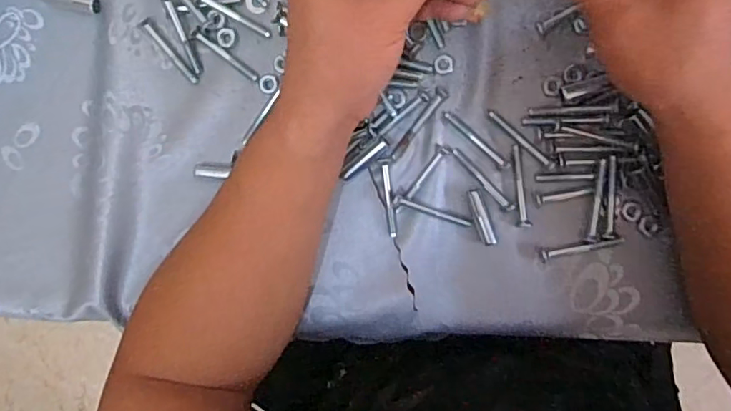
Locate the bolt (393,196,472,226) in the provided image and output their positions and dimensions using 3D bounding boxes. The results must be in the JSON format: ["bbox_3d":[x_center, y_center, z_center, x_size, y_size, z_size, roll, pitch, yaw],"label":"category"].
[{"bbox_3d":[0.046,0.006,0.381,0.055,0.004,0.008,19,98,4],"label":"bolt"}]

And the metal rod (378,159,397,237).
[{"bbox_3d":[0.016,-0.005,0.384,0.008,0.004,0.054,-5,96,7],"label":"metal rod"}]

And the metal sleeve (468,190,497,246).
[{"bbox_3d":[0.080,0.009,0.378,0.009,0.007,0.040,-20,94,8],"label":"metal sleeve"}]

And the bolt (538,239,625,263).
[{"bbox_3d":[0.147,0.030,0.373,0.055,0.006,0.011,-8,96,7],"label":"bolt"}]

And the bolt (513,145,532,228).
[{"bbox_3d":[0.106,-0.013,0.374,0.008,0.006,0.055,-5,96,7],"label":"bolt"}]

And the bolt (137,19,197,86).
[{"bbox_3d":[-0.140,-0.110,0.390,0.008,0.004,0.057,-41,91,9],"label":"bolt"}]

